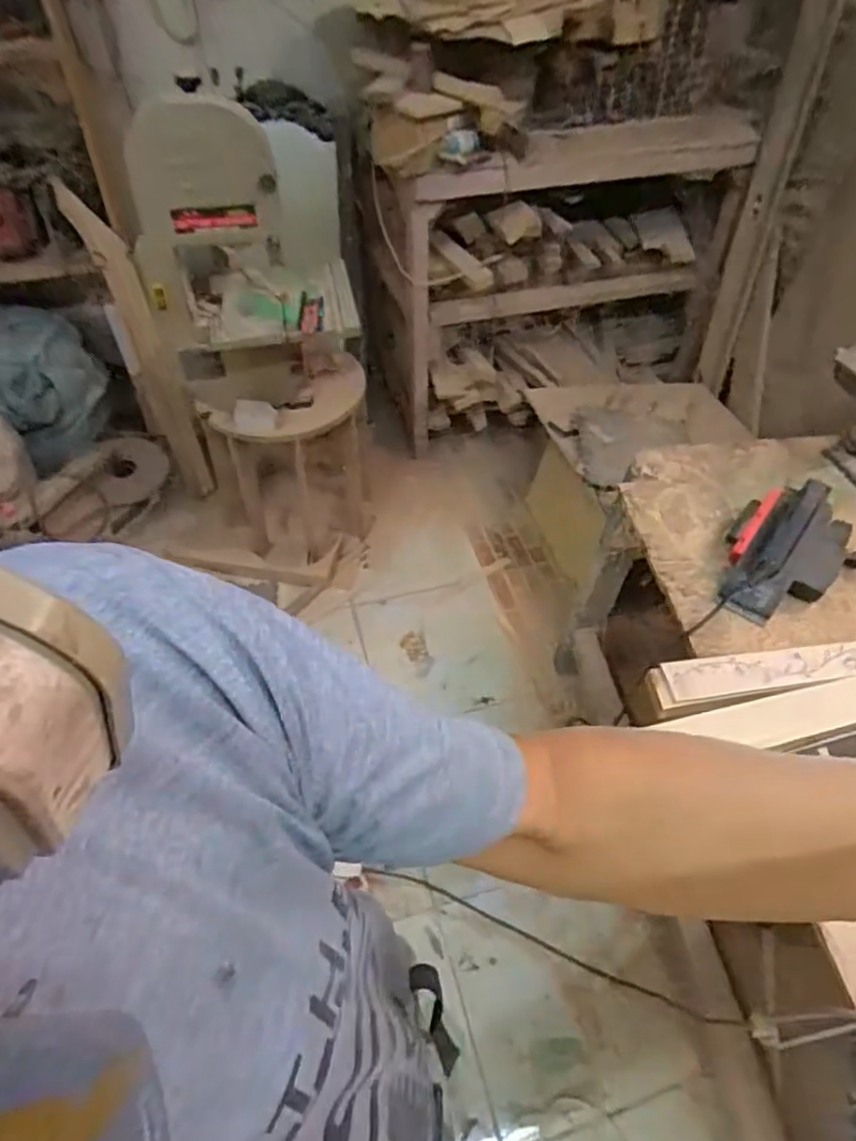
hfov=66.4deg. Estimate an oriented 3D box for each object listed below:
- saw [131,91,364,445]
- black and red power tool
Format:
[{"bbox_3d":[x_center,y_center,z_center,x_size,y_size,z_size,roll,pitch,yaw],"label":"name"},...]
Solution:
[{"bbox_3d":[-0.339,-0.596,1.353,0.343,0.623,0.298,9,51,7],"label":"saw"},{"bbox_3d":[0.523,-0.039,0.952,0.152,0.128,0.226,33,58,23],"label":"black and red power tool"}]

